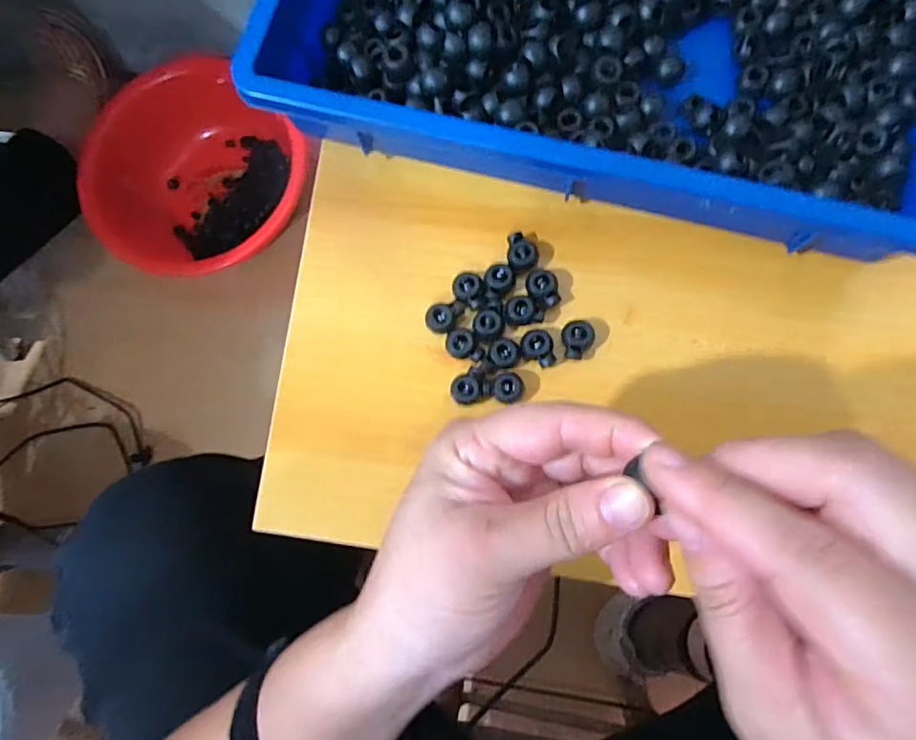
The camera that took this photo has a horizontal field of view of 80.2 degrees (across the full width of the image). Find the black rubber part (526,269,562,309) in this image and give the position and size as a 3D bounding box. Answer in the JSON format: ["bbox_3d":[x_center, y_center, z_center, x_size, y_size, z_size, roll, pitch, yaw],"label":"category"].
[{"bbox_3d":[0.048,-0.045,0.307,0.017,0.010,0.021,-21,80,1],"label":"black rubber part"}]

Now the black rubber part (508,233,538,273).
[{"bbox_3d":[0.037,-0.067,0.312,0.017,0.012,0.023,2,81,5],"label":"black rubber part"}]

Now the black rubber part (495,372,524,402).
[{"bbox_3d":[0.028,0.010,0.299,0.015,0.013,0.015,-1,81,4],"label":"black rubber part"}]

